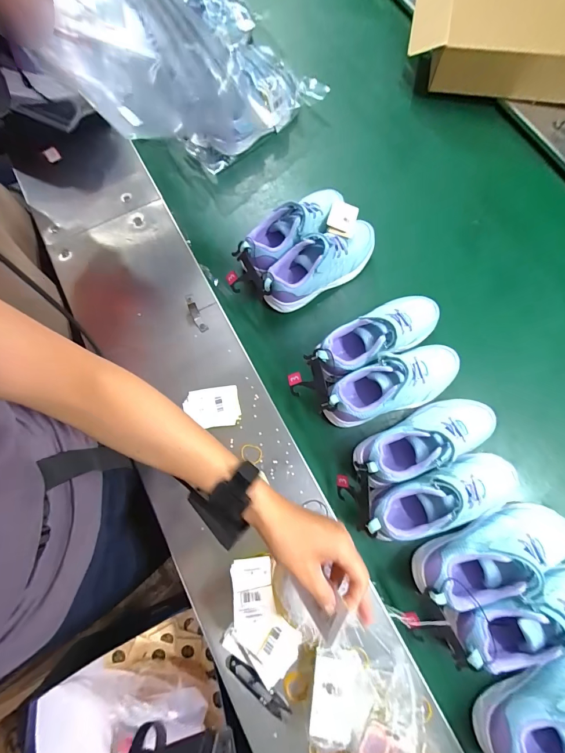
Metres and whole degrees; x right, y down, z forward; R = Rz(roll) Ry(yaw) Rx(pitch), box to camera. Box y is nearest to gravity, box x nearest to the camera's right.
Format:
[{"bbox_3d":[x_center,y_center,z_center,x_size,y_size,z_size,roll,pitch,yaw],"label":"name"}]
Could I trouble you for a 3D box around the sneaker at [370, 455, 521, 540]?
[{"bbox_3d":[0.238,0.184,0.479,0.235,0.072,0.091,-14,77,-3],"label":"sneaker"}]

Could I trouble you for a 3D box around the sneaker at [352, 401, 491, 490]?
[{"bbox_3d":[0.221,0.097,0.501,0.232,0.076,0.078,-24,78,-5],"label":"sneaker"}]

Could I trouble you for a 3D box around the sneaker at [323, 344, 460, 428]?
[{"bbox_3d":[0.180,0.010,0.528,0.237,0.073,0.092,-17,77,-4],"label":"sneaker"}]

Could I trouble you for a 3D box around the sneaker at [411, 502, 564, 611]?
[{"bbox_3d":[0.309,0.257,0.465,0.240,0.078,0.086,-24,78,-5],"label":"sneaker"}]

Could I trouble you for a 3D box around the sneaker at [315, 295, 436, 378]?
[{"bbox_3d":[0.162,-0.074,0.560,0.226,0.084,0.086,-26,78,-6],"label":"sneaker"}]

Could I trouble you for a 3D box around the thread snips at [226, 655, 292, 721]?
[{"bbox_3d":[-0.033,0.414,0.432,0.104,0.009,0.021,43,80,9],"label":"thread snips"}]

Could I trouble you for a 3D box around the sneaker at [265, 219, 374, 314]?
[{"bbox_3d":[0.071,-0.201,0.590,0.239,0.085,0.083,-29,78,-6],"label":"sneaker"}]

